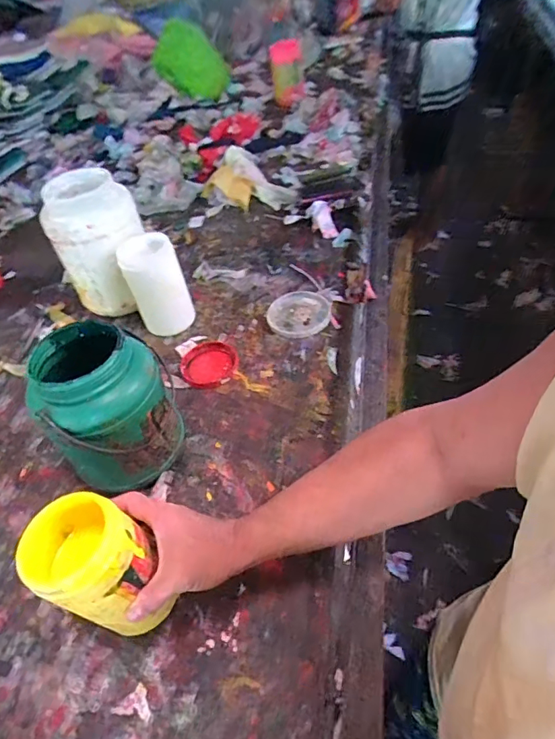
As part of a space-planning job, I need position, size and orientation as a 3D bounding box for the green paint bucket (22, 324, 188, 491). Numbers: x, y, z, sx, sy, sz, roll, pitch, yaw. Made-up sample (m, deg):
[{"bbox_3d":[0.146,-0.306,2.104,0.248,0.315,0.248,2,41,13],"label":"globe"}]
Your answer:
[{"bbox_3d":[-0.217,0.056,0.652,0.143,0.204,0.142,-4,47,5],"label":"green paint bucket"}]

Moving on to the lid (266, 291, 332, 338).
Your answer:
[{"bbox_3d":[0.046,-0.101,0.891,0.113,0.018,0.112,-3,47,4],"label":"lid"}]

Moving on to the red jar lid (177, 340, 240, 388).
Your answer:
[{"bbox_3d":[-0.117,-0.010,0.834,0.099,0.009,0.101,-3,47,4],"label":"red jar lid"}]

